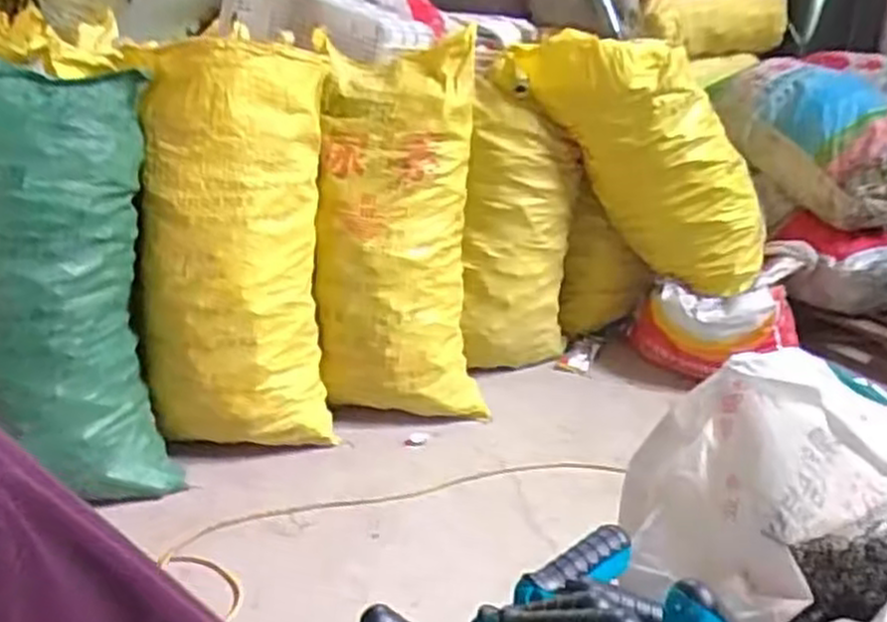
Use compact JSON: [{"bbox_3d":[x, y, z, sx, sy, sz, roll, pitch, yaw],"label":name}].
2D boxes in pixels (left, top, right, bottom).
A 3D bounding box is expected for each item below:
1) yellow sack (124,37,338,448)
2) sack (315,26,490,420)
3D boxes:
[{"bbox_3d":[-0.447,-0.134,1.653,0.389,0.804,0.302,-4,23,-12],"label":"yellow sack"},{"bbox_3d":[-0.105,-0.186,1.834,0.368,0.762,0.367,0,23,-3],"label":"sack"}]

